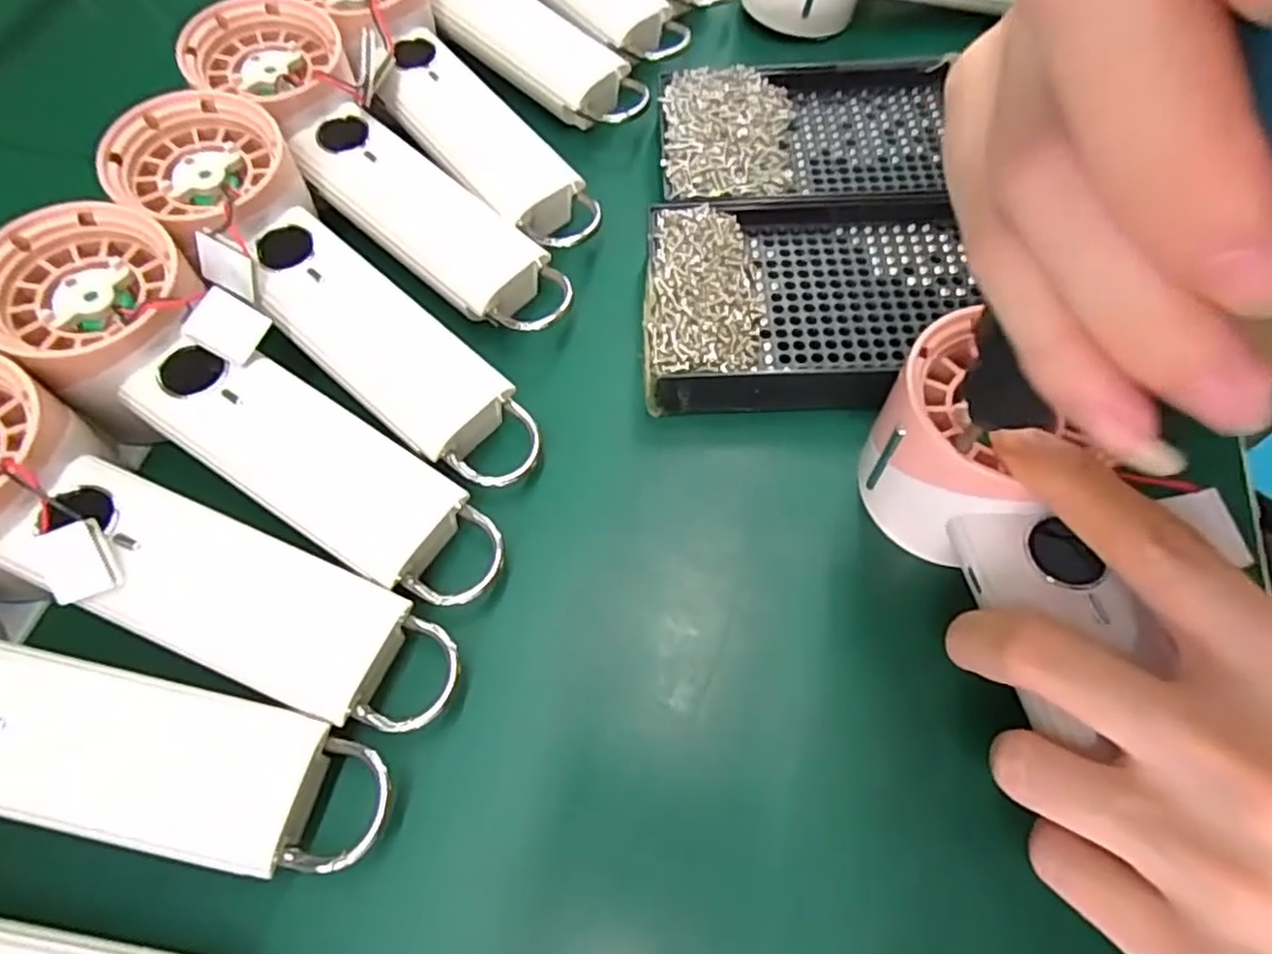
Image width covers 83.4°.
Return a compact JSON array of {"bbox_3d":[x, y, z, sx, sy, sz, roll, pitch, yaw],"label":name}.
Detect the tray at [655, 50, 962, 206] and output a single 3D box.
[{"bbox_3d":[0.076,-0.155,0.315,0.130,0.013,0.082,-5,62,-1],"label":"tray"}]

